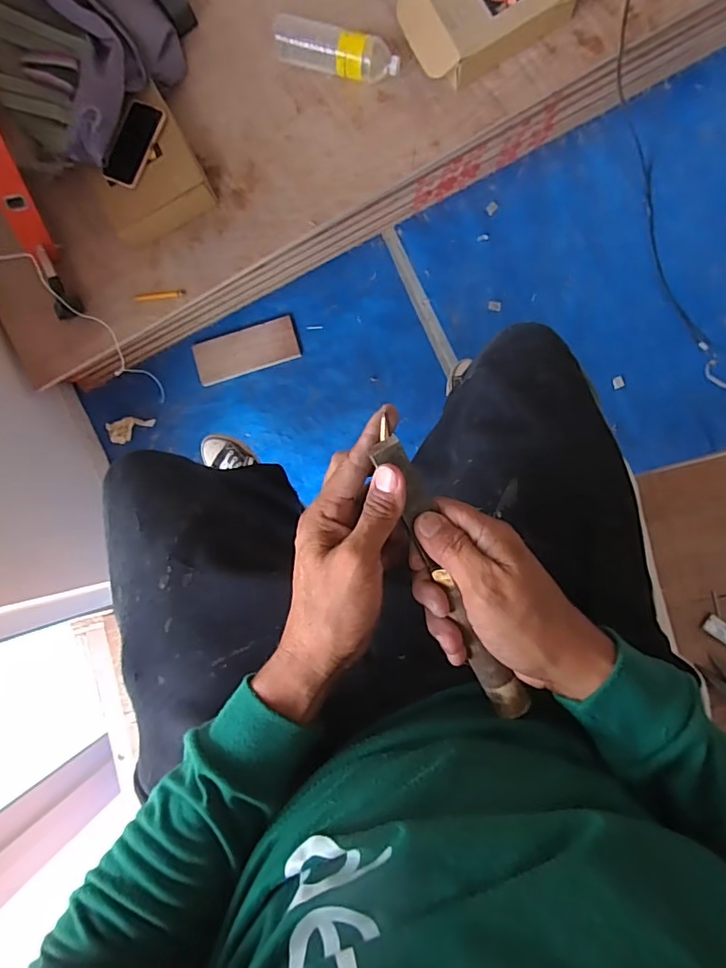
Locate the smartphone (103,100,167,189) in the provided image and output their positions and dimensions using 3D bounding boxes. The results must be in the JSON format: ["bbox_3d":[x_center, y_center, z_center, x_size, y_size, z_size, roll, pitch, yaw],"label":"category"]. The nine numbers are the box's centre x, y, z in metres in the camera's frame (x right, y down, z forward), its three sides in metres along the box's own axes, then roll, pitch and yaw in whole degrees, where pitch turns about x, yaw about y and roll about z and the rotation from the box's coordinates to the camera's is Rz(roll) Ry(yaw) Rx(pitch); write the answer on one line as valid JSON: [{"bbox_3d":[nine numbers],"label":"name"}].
[{"bbox_3d":[-0.439,-0.651,1.003,0.156,0.060,0.010,-58,39,12],"label":"smartphone"}]

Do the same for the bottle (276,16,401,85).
[{"bbox_3d":[-0.056,-0.858,1.039,0.256,0.061,0.075,20,89,6],"label":"bottle"}]

